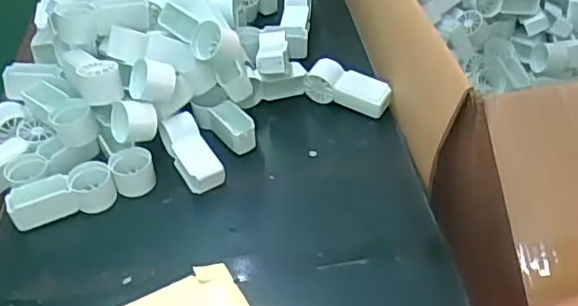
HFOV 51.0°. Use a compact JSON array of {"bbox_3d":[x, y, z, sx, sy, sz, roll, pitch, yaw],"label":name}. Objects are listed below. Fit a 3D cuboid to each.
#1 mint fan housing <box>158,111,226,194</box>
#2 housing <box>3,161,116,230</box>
[{"bbox_3d":[-0.095,-0.002,0.588,0.036,0.025,0.089,-24,59,-20],"label":"mint fan housing"},{"bbox_3d":[-0.208,0.040,0.557,0.091,0.034,0.035,-14,44,-11],"label":"housing"}]

